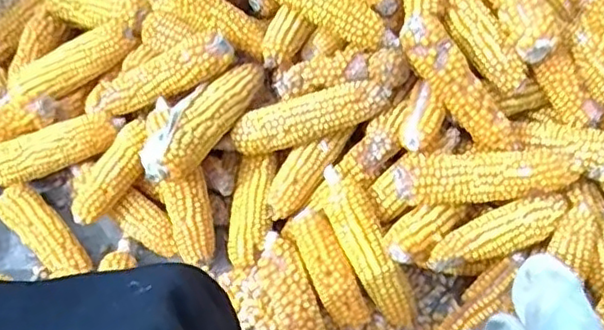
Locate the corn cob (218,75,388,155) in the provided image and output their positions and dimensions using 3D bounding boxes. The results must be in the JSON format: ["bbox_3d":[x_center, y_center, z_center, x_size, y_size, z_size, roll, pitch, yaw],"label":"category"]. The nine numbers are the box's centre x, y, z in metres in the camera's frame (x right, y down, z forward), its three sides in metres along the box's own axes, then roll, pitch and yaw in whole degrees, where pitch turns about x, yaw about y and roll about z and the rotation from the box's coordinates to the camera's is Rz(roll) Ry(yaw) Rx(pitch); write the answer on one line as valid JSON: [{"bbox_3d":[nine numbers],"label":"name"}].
[{"bbox_3d":[0.002,-0.050,0.687,0.187,0.039,0.039,-18,55,11],"label":"corn cob"}]

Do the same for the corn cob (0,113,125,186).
[{"bbox_3d":[-0.299,-0.017,0.751,0.191,0.041,0.049,-18,56,7],"label":"corn cob"}]

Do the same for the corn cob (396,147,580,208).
[{"bbox_3d":[0.185,0.009,0.636,0.176,0.041,0.053,1,55,1],"label":"corn cob"}]

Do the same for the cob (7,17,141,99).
[{"bbox_3d":[-0.282,-0.125,0.768,0.170,0.046,0.055,-28,59,0],"label":"cob"}]

